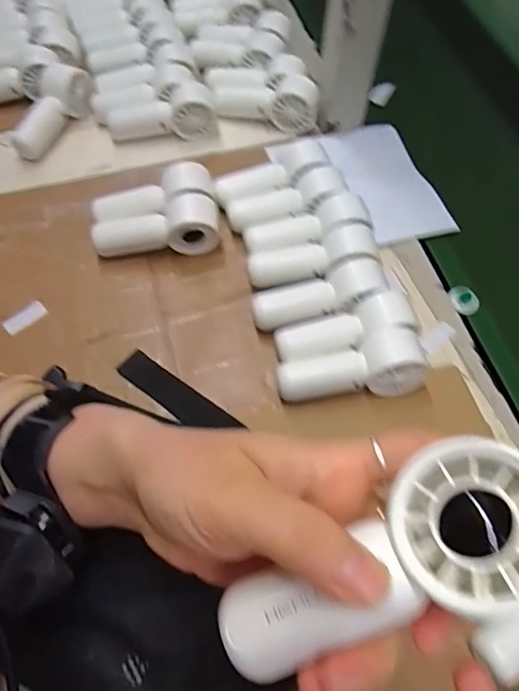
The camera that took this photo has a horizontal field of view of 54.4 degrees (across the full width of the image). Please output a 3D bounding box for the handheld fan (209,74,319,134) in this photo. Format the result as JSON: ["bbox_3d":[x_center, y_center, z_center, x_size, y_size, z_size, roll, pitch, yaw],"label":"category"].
[{"bbox_3d":[0.006,-0.256,0.526,0.108,0.037,0.038,10,63,5],"label":"handheld fan"}]

